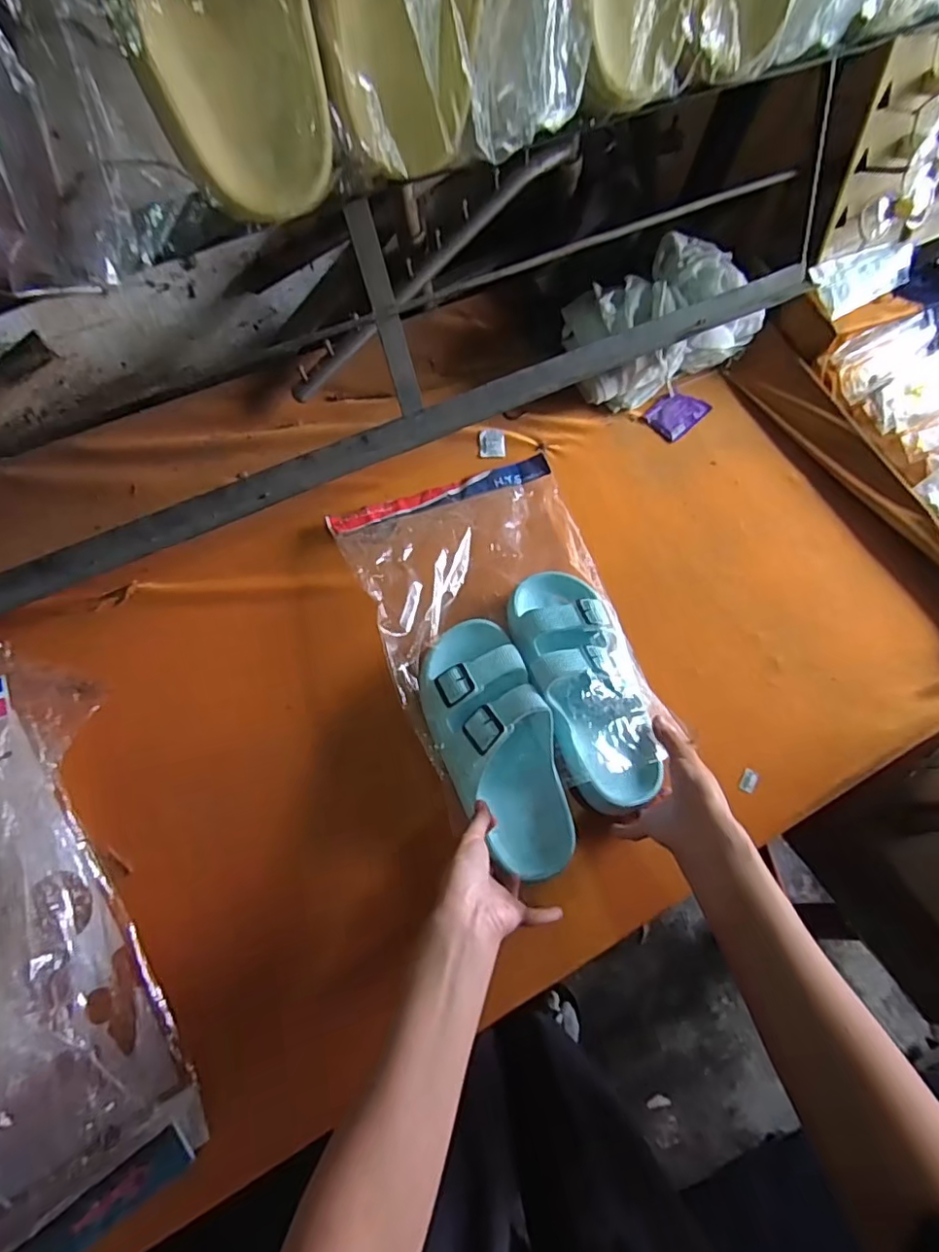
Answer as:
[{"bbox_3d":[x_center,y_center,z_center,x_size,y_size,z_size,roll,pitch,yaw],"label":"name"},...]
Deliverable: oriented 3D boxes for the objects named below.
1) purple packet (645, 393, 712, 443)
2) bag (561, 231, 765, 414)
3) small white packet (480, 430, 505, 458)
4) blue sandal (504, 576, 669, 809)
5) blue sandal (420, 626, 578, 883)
[{"bbox_3d":[0.263,-0.270,0.730,0.076,0.004,0.054,-39,77,-14],"label":"purple packet"},{"bbox_3d":[0.229,-0.371,0.709,0.210,0.105,0.133,-28,74,-13],"label":"bag"},{"bbox_3d":[0.028,-0.222,0.702,0.030,0.004,0.036,-4,72,-4],"label":"small white packet"},{"bbox_3d":[0.113,0.049,0.550,0.099,0.077,0.238,-15,68,-8],"label":"blue sandal"},{"bbox_3d":[0.026,0.107,0.525,0.100,0.063,0.237,-20,78,-9],"label":"blue sandal"}]

